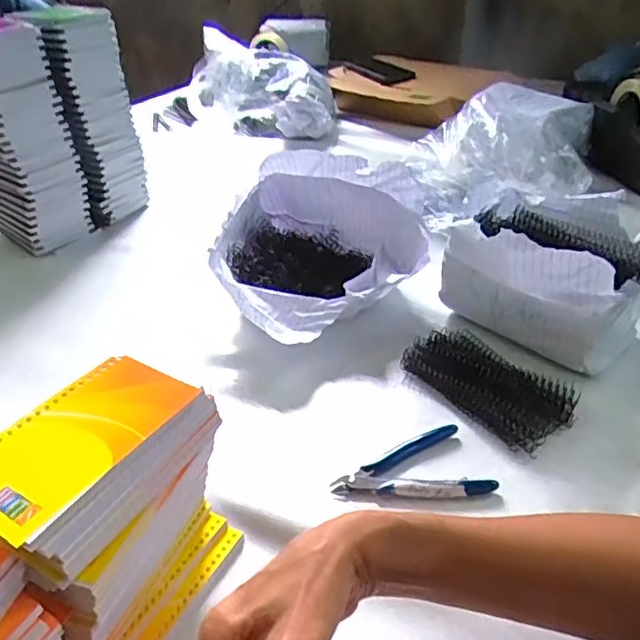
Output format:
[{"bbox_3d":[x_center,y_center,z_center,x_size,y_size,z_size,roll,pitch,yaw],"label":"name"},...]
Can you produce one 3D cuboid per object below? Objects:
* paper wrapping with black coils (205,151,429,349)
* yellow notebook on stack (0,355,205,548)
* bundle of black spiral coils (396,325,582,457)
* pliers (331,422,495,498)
[{"bbox_3d":[-0.003,-0.089,0.684,0.231,0.134,0.259,-9,35,-7],"label":"paper wrapping with black coils"},{"bbox_3d":[-0.142,0.068,0.352,0.079,0.009,0.128,19,41,29],"label":"yellow notebook on stack"},{"bbox_3d":[0.153,0.055,0.553,0.079,0.026,0.153,-25,40,-28],"label":"bundle of black spiral coils"},{"bbox_3d":[0.070,0.124,0.477,0.117,0.011,0.070,-13,36,-13],"label":"pliers"}]

